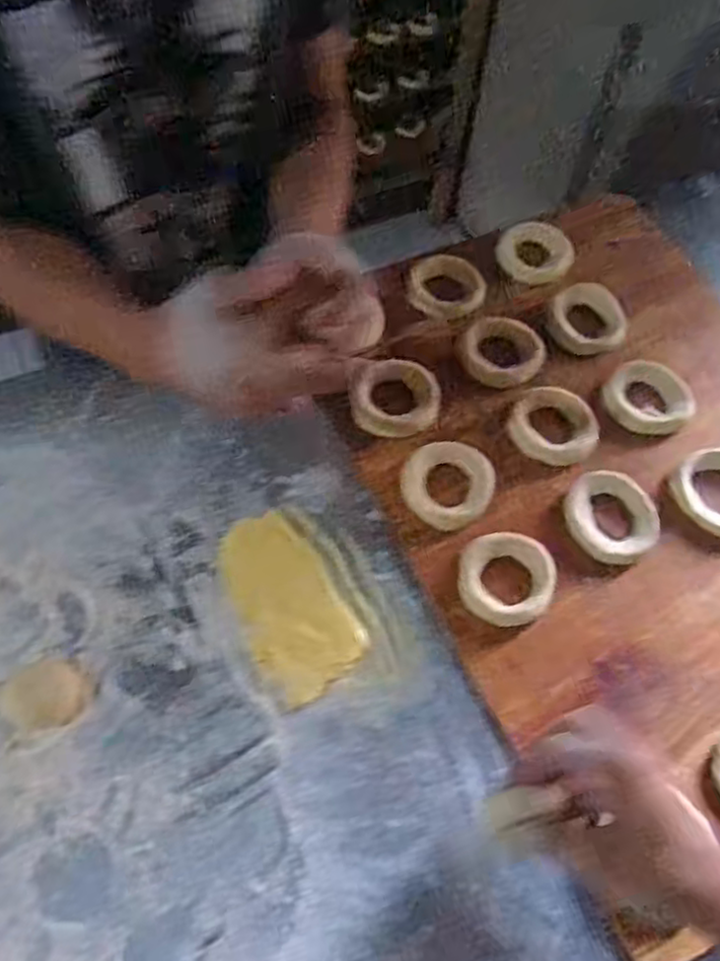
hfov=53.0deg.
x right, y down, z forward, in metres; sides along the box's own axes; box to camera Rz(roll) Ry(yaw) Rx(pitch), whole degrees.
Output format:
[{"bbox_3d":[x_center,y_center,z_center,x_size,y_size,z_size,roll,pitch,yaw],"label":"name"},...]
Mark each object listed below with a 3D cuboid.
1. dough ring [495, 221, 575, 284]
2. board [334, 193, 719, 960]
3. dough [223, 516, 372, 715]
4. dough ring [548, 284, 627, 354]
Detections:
[{"bbox_3d":[0.179,-0.235,0.743,0.078,0.015,0.078,1,61,-1],"label":"dough ring"},{"bbox_3d":[0.238,-0.004,0.604,0.407,0.015,0.577,-22,64,-14],"label":"board"},{"bbox_3d":[-0.058,0.092,0.552,0.079,0.010,0.147,-28,66,-16],"label":"dough"},{"bbox_3d":[0.224,-0.159,0.707,0.072,0.019,0.071,1,61,-1],"label":"dough ring"}]

